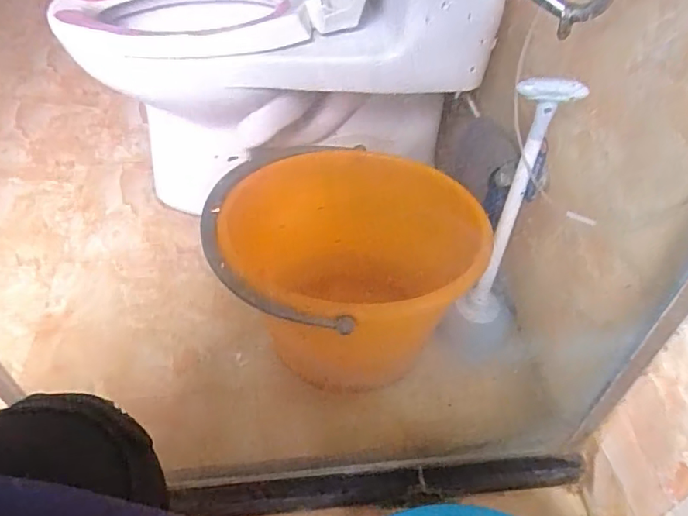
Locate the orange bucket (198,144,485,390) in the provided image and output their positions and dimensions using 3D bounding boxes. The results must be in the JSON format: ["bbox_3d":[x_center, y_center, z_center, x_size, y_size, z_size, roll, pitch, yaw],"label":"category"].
[{"bbox_3d":[0.020,0.043,0.805,0.353,0.278,0.304,-2,48,-3],"label":"orange bucket"}]

